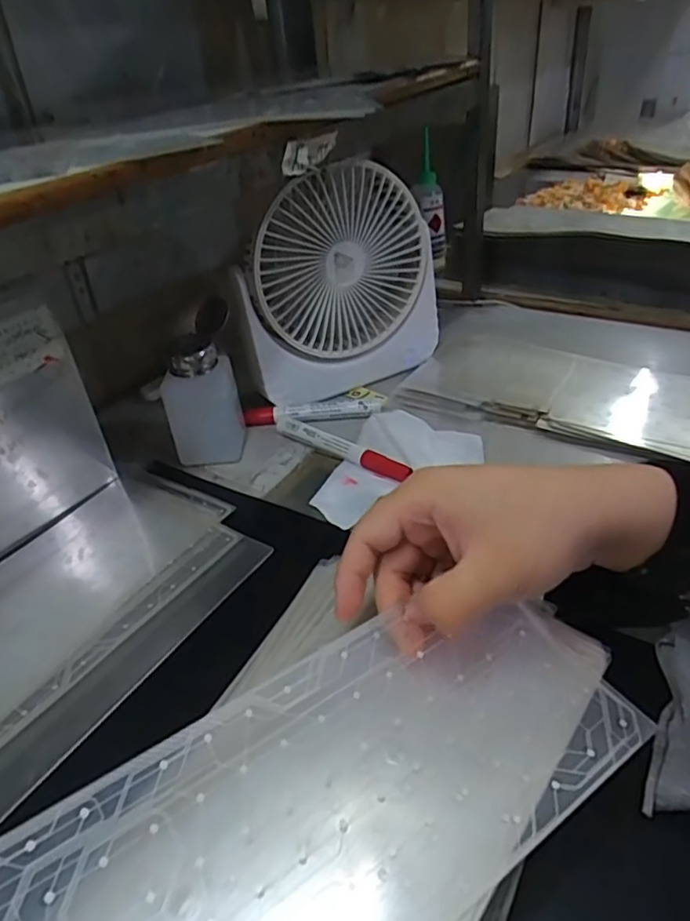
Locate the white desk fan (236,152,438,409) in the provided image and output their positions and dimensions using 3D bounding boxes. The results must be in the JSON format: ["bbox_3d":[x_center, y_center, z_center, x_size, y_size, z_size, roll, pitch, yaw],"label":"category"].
[{"bbox_3d":[-0.006,-0.158,0.545,0.188,0.187,0.063,-23,39,-21],"label":"white desk fan"}]

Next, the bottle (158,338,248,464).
[{"bbox_3d":[-0.117,-0.047,0.495,0.060,0.093,0.048,-14,37,-9],"label":"bottle"}]

